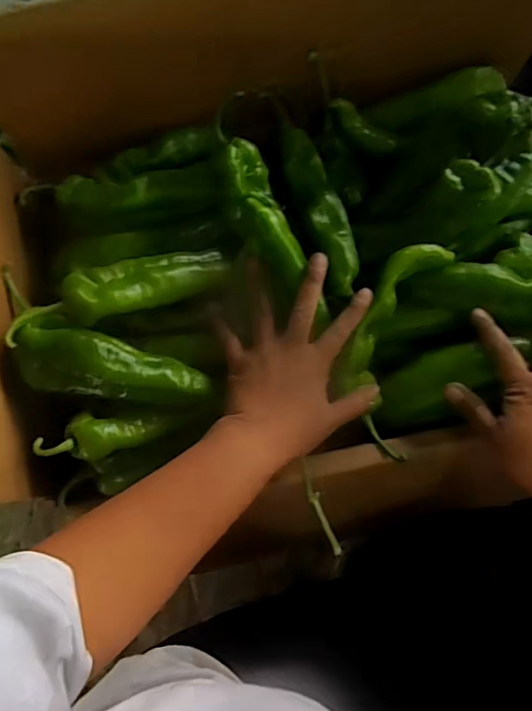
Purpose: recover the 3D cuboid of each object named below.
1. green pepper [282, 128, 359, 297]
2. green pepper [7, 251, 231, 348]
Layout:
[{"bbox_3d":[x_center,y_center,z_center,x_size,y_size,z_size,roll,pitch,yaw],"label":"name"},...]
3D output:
[{"bbox_3d":[0.053,-0.136,0.452,0.037,0.030,0.163,-15,75,-6],"label":"green pepper"},{"bbox_3d":[-0.114,-0.056,0.403,0.183,0.035,0.048,-21,75,-24],"label":"green pepper"}]

